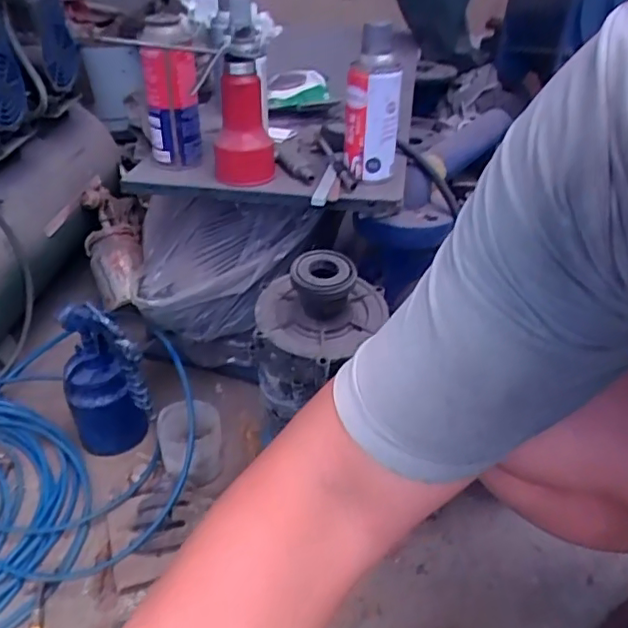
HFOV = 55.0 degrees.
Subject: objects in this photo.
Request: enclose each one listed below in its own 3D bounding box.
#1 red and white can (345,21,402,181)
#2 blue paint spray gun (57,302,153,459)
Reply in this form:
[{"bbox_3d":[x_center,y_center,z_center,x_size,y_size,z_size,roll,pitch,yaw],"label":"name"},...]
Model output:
[{"bbox_3d":[0.071,-0.251,0.724,0.064,0.165,0.059,4,36,5],"label":"red and white can"},{"bbox_3d":[-0.304,0.102,0.880,0.104,0.246,0.123,-17,39,-23],"label":"blue paint spray gun"}]

